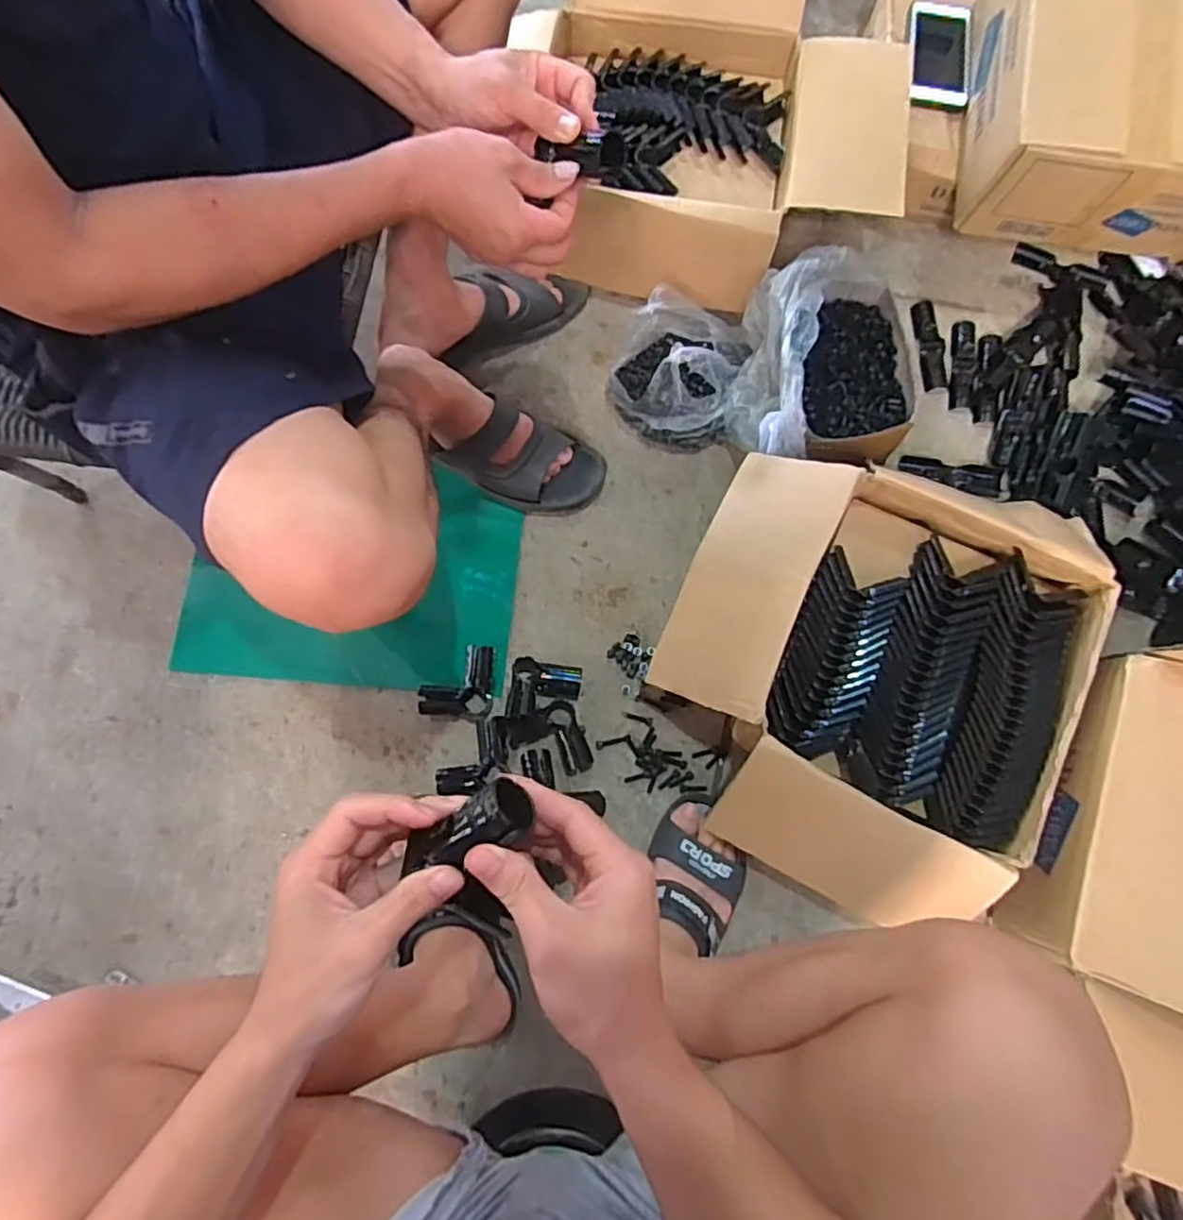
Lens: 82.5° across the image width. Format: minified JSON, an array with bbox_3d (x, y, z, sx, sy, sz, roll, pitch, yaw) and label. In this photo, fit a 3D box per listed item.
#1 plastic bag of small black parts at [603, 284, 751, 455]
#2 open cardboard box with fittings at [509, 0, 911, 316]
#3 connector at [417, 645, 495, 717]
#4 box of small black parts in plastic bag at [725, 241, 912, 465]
[{"bbox_3d":[0.109,-0.307,0.844,0.162,0.116,0.174,13,77,3],"label":"plastic bag of small black parts"},{"bbox_3d":[0.149,-0.633,0.862,0.489,0.200,0.448,16,78,4],"label":"open cardboard box with fittings"},{"bbox_3d":[-0.158,0.083,0.795,0.084,0.027,0.082,2,77,1],"label":"connector"},{"bbox_3d":[0.280,-0.305,0.842,0.212,0.112,0.265,1,77,1],"label":"box of small black parts in plastic bag"}]

